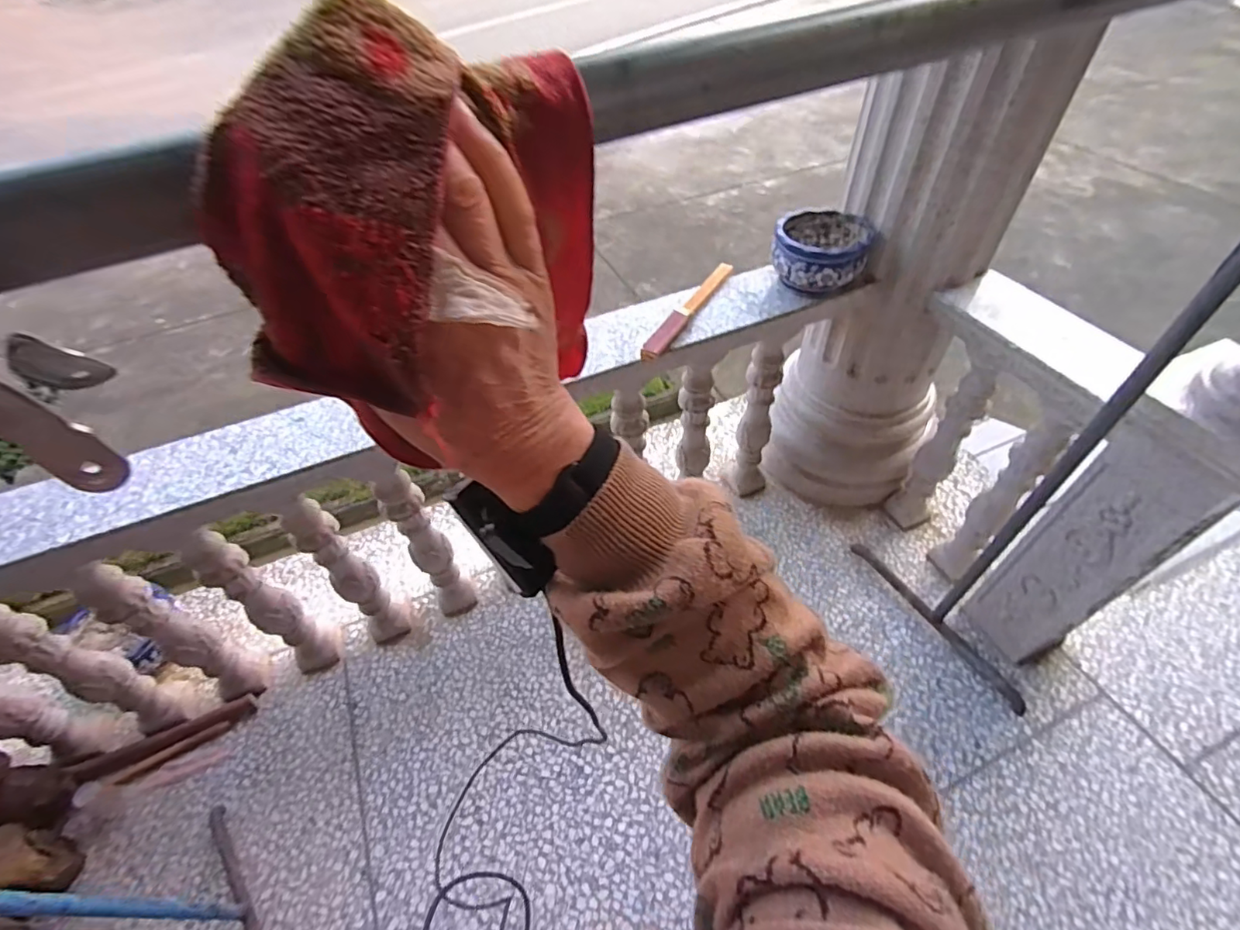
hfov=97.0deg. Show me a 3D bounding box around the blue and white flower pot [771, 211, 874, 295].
[{"bbox_3d":[0.472,-0.493,1.297,0.221,0.139,0.242,14,54,19],"label":"blue and white flower pot"}]

